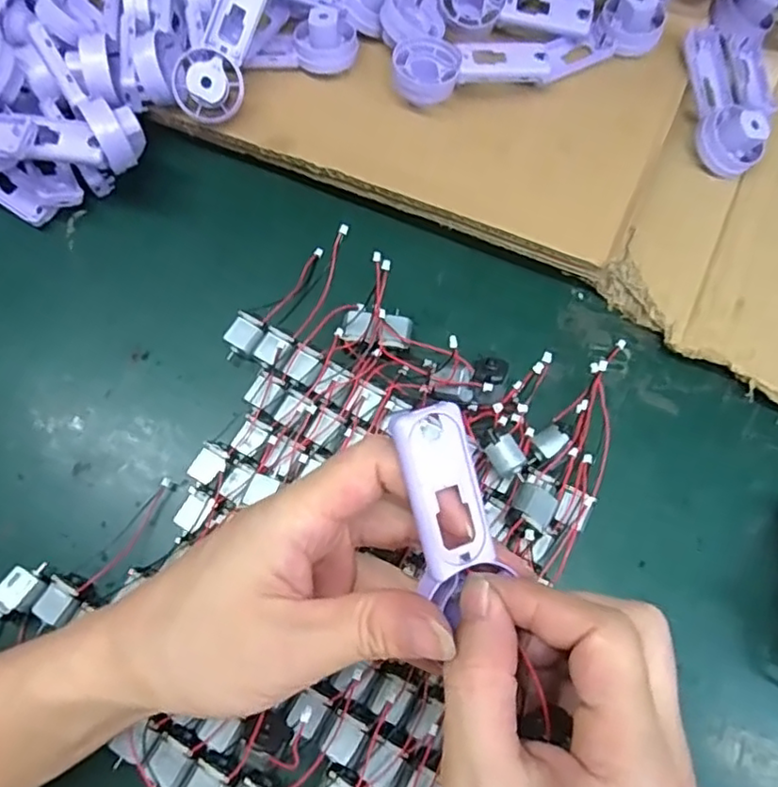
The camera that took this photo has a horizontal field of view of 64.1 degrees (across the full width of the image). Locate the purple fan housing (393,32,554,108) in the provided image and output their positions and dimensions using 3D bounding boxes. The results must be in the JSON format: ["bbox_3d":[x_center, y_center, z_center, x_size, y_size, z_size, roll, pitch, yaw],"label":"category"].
[{"bbox_3d":[0.050,-0.192,0.371,0.092,0.021,0.038,2,72,3],"label":"purple fan housing"}]

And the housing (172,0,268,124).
[{"bbox_3d":[-0.096,-0.206,0.358,0.034,0.030,0.091,23,93,9],"label":"housing"}]

